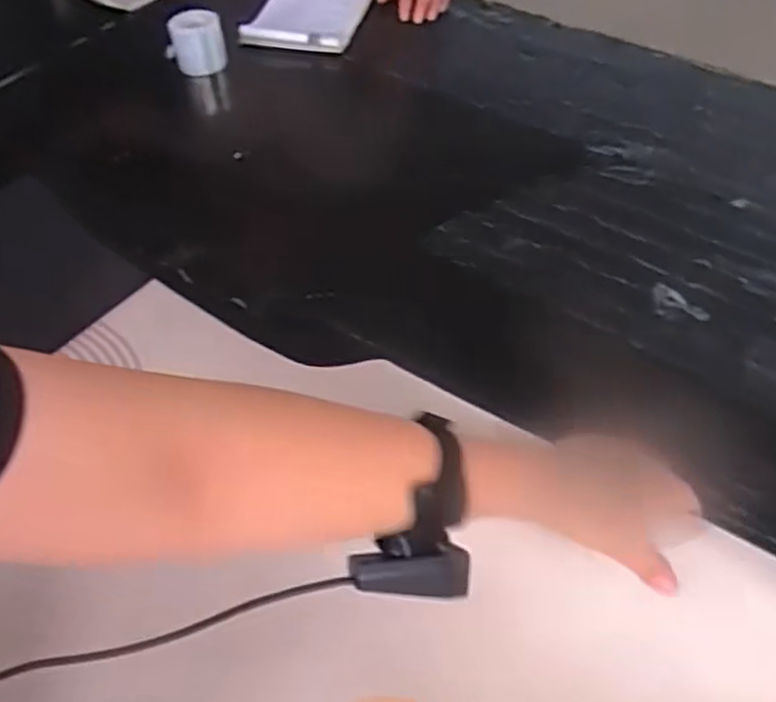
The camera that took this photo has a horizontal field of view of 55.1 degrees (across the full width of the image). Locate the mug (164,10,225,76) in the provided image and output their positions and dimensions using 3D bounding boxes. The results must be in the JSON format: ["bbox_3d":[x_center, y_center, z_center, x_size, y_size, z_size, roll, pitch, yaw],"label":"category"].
[{"bbox_3d":[-0.271,-0.432,1.037,0.083,0.070,0.062,-13,51,-8],"label":"mug"}]

